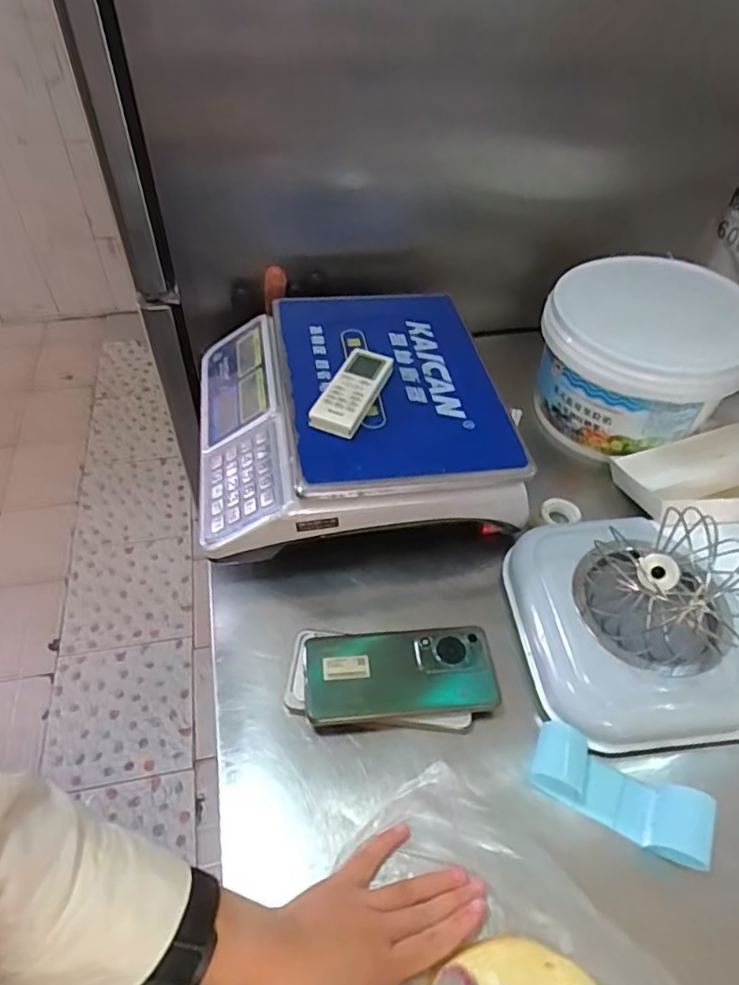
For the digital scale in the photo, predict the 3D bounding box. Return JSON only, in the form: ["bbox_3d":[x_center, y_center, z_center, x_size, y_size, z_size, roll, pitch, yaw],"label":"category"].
[{"bbox_3d":[-0.028,-0.102,0.665,0.324,0.087,0.318,-6,50,-8],"label":"digital scale"}]

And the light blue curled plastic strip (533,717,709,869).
[{"bbox_3d":[0.195,0.235,0.474,0.130,0.035,0.052,25,52,18],"label":"light blue curled plastic strip"}]

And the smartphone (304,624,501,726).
[{"bbox_3d":[0.028,0.159,0.529,0.165,0.013,0.077,-3,49,-6],"label":"smartphone"}]

